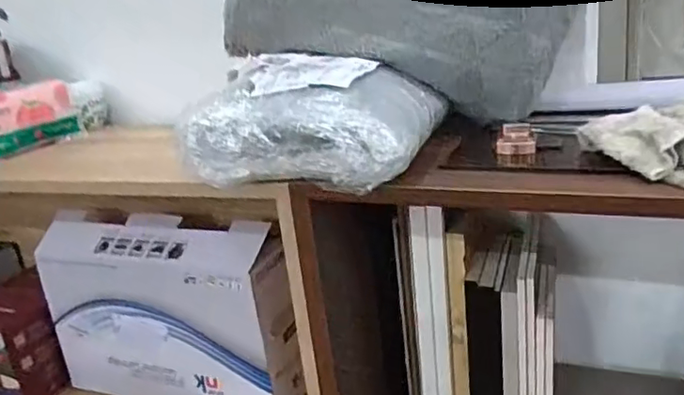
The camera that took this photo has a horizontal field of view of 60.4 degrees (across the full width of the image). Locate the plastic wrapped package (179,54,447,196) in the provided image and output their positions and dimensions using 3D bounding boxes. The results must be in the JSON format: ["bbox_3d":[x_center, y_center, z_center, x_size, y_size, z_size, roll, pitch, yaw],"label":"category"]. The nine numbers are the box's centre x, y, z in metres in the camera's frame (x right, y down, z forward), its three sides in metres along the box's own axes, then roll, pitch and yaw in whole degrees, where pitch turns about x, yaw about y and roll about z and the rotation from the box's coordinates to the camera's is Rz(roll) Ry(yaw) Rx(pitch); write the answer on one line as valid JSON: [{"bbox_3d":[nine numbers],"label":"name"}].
[{"bbox_3d":[-0.019,-0.084,0.585,0.207,0.090,0.195,1,20,22],"label":"plastic wrapped package"}]

